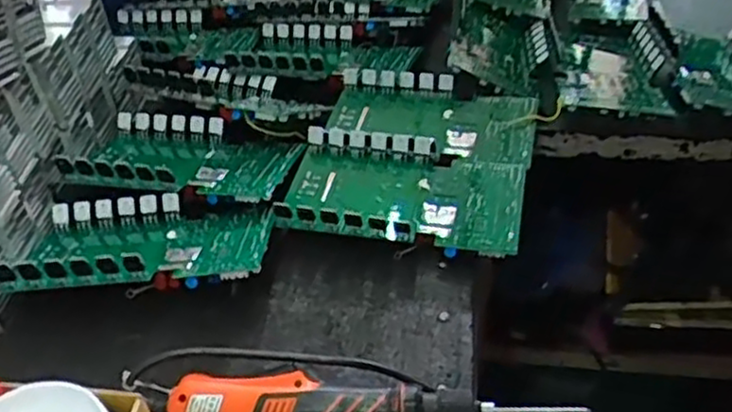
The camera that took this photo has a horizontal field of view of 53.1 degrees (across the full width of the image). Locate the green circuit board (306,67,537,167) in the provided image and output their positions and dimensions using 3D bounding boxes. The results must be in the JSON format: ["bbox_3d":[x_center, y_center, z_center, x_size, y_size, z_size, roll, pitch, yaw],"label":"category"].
[{"bbox_3d":[0.067,-0.097,0.807,0.232,0.037,0.129,9,41,13],"label":"green circuit board"}]

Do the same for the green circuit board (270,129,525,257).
[{"bbox_3d":[0.036,-0.016,0.724,0.235,0.034,0.134,9,41,13],"label":"green circuit board"}]

